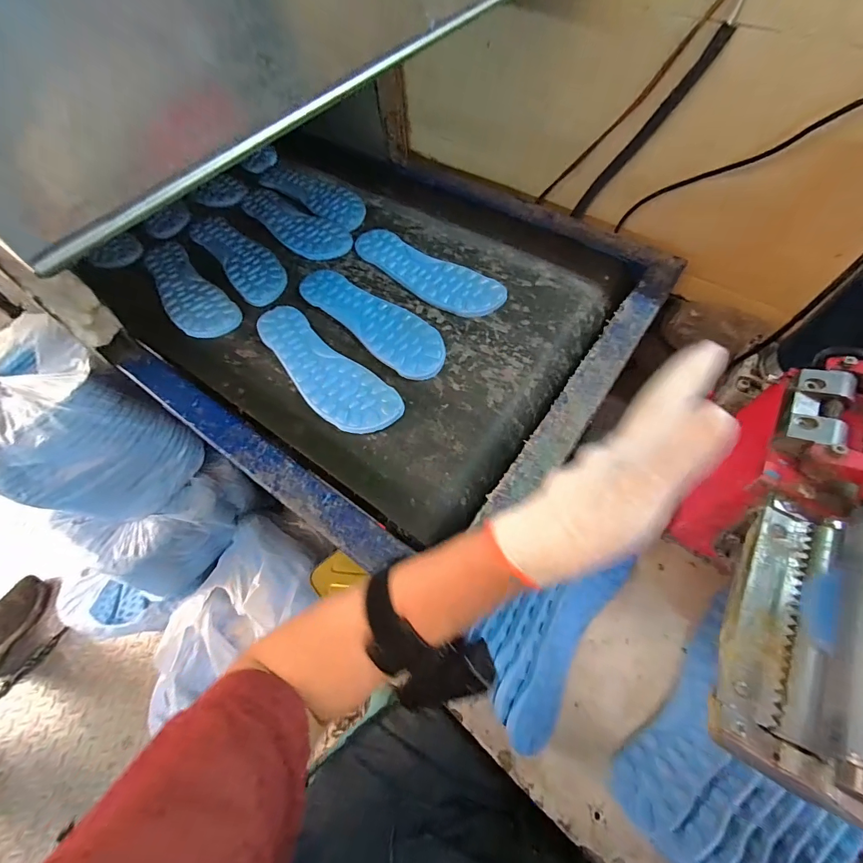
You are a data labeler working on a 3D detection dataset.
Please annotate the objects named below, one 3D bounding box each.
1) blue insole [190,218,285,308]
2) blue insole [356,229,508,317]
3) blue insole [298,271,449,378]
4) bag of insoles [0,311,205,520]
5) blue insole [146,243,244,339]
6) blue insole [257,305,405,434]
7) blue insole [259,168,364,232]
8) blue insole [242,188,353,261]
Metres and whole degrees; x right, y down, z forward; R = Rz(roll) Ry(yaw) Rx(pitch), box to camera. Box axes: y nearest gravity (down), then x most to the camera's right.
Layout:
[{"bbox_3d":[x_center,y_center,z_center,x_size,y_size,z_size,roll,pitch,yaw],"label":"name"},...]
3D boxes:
[{"bbox_3d":[-0.301,-0.278,0.626,0.077,0.004,0.238,-38,66,-15],"label":"blue insole"},{"bbox_3d":[-0.013,-0.237,0.589,0.255,0.008,0.079,34,69,19],"label":"blue insole"},{"bbox_3d":[-0.084,-0.160,0.550,0.258,0.009,0.077,41,72,22],"label":"blue insole"},{"bbox_3d":[-0.635,-0.002,0.694,0.321,0.233,0.241,31,68,18],"label":"bag of insoles"},{"bbox_3d":[-0.370,-0.214,0.594,0.079,0.008,0.231,-40,67,-16],"label":"blue insole"},{"bbox_3d":[-0.145,-0.082,0.513,0.251,0.007,0.081,40,71,21],"label":"blue insole"},{"bbox_3d":[-0.205,-0.416,0.695,0.241,0.004,0.078,33,69,19],"label":"blue insole"},{"bbox_3d":[-0.234,-0.344,0.663,0.240,0.007,0.083,34,69,19],"label":"blue insole"}]

